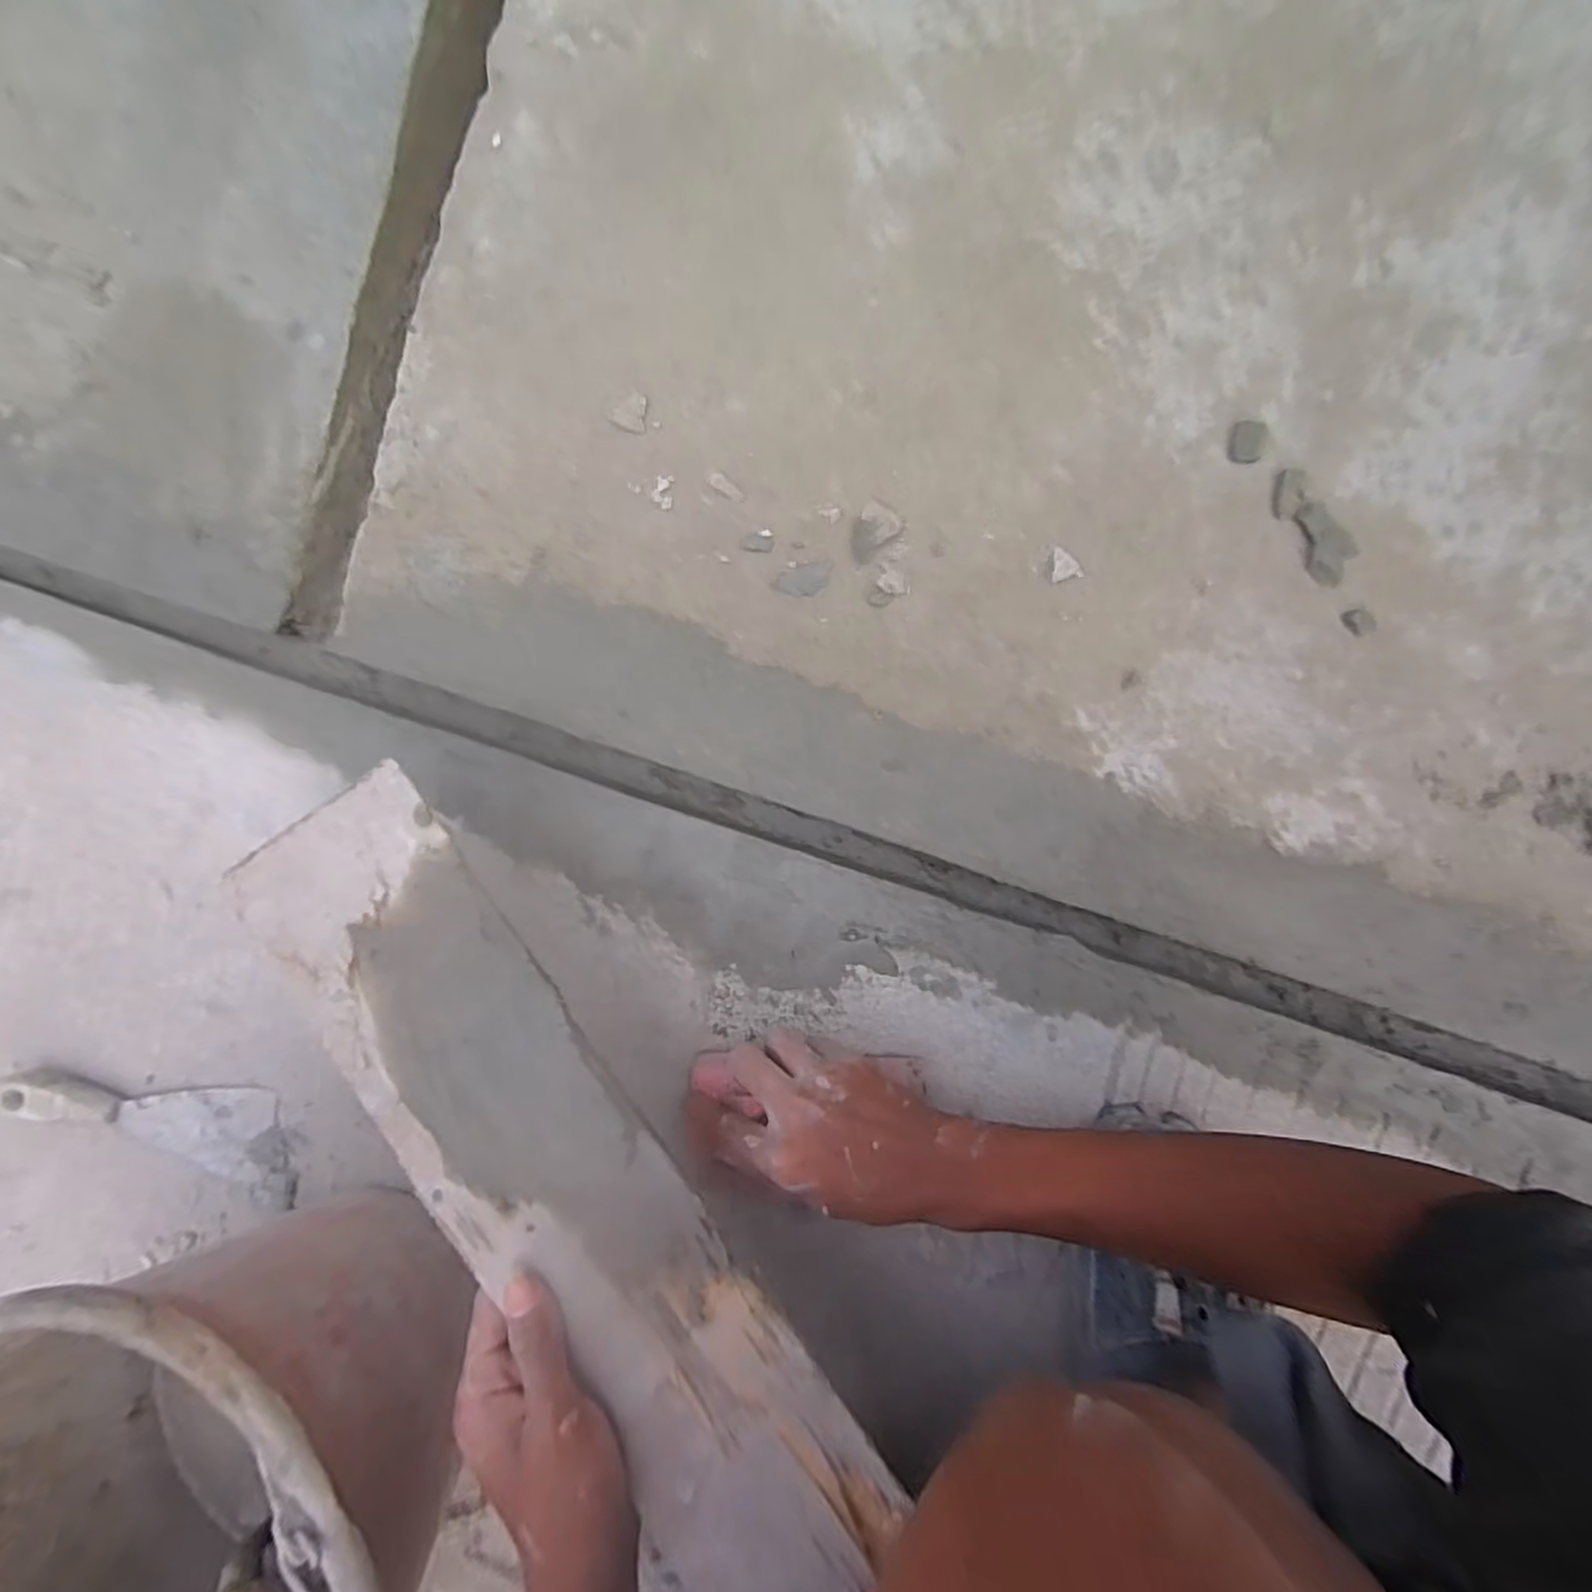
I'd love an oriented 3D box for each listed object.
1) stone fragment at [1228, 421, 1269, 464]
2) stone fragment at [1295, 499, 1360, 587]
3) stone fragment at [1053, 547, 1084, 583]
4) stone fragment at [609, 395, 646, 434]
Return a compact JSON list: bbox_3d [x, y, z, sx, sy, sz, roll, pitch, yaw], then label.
[{"bbox_3d":[0.267,-0.209,0.408,0.020,0.004,0.023,6,95,8],"label":"stone fragment"},{"bbox_3d":[0.311,-0.149,0.407,0.026,0.004,0.049,-19,88,7],"label":"stone fragment"},{"bbox_3d":[0.169,-0.145,0.433,0.018,0.006,0.020,-9,93,9],"label":"stone fragment"},{"bbox_3d":[-0.112,-0.254,0.461,0.024,0.004,0.022,6,95,8],"label":"stone fragment"}]

